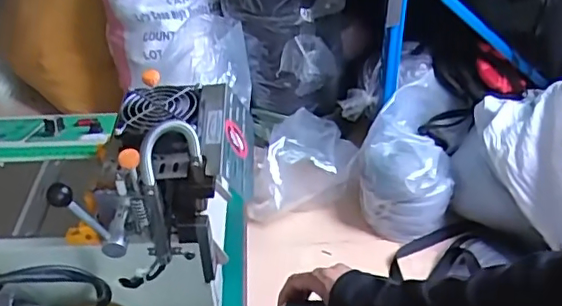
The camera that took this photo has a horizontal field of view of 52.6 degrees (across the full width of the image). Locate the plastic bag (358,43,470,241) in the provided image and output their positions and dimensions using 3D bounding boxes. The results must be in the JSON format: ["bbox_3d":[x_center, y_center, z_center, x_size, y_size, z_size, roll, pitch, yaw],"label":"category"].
[{"bbox_3d":[0.399,-0.036,1.754,0.274,0.196,0.611,8,80,12],"label":"plastic bag"}]

